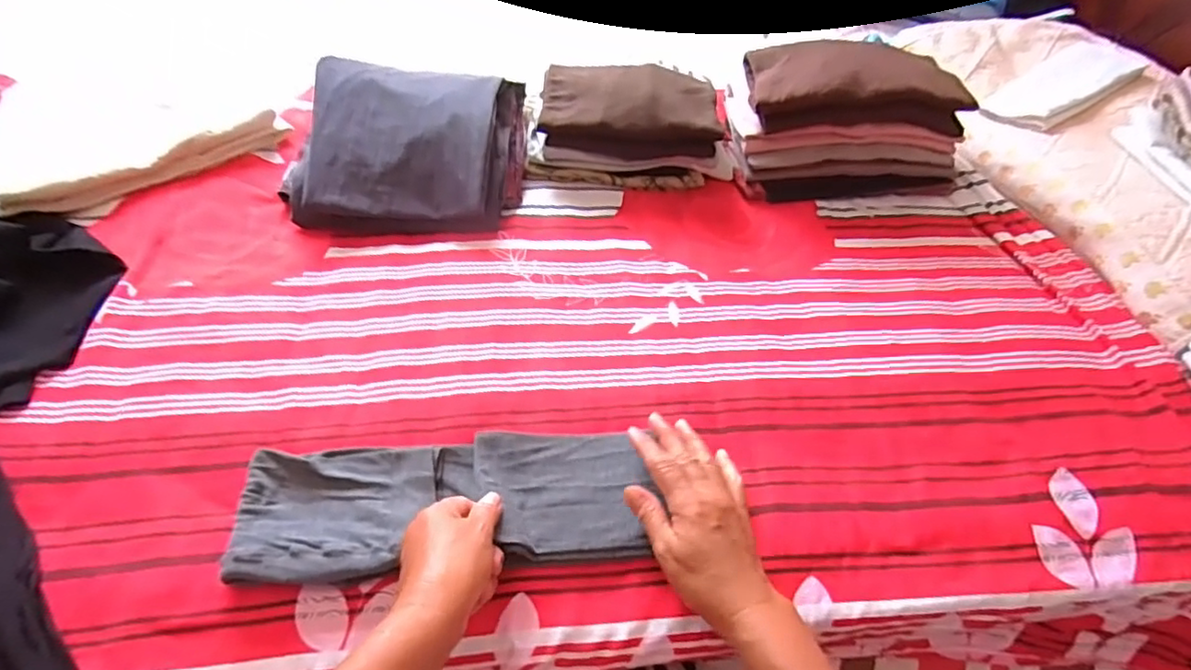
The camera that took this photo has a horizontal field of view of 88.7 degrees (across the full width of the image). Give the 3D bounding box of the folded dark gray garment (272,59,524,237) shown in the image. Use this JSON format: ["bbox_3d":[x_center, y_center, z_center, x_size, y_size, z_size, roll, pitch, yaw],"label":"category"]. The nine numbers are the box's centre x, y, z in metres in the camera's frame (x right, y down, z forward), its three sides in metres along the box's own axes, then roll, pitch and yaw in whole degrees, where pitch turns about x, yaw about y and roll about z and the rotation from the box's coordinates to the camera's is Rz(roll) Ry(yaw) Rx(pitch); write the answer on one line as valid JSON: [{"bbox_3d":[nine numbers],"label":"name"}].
[{"bbox_3d":[-0.228,-0.234,0.750,0.266,0.095,0.232,3,48,0],"label":"folded dark gray garment"}]

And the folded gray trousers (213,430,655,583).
[{"bbox_3d":[-0.121,0.136,0.498,0.316,0.024,0.107,-3,48,-6],"label":"folded gray trousers"}]

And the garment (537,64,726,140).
[{"bbox_3d":[0.045,-0.307,0.792,0.228,0.042,0.119,6,48,1],"label":"garment"}]

